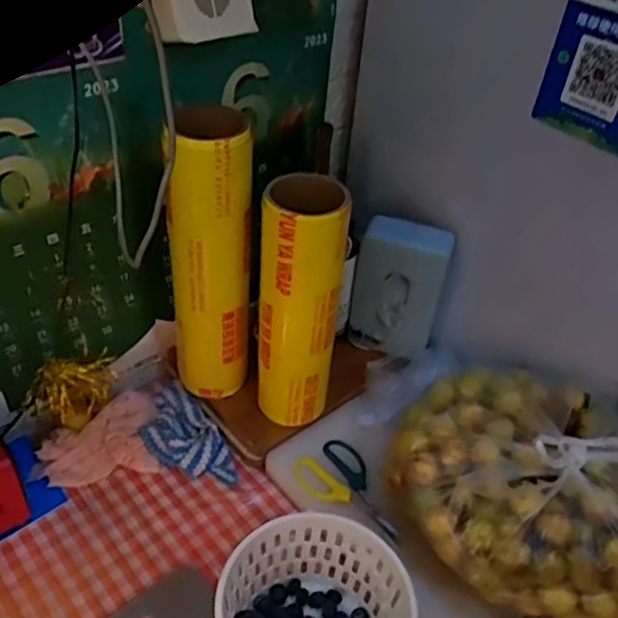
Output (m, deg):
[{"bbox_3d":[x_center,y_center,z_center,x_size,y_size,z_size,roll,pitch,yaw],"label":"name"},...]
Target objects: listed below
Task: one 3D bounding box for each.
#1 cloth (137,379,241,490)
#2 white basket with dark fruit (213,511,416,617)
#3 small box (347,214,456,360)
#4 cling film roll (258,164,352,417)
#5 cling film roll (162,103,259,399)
[{"bbox_3d":[-0.161,0.163,0.819,0.087,0.034,0.167,-28,51,-32],"label":"cloth"},{"bbox_3d":[0.004,0.304,0.611,0.167,0.115,0.176,3,41,-3],"label":"white basket with dark fruit"},{"bbox_3d":[0.121,-0.026,0.878,0.115,0.194,0.034,12,41,8],"label":"small box"},{"bbox_3d":[-0.012,-0.001,0.740,0.091,0.313,0.080,4,41,-1],"label":"cling film roll"},{"bbox_3d":[-0.115,-0.059,0.766,0.099,0.343,0.112,-2,42,-9],"label":"cling film roll"}]

